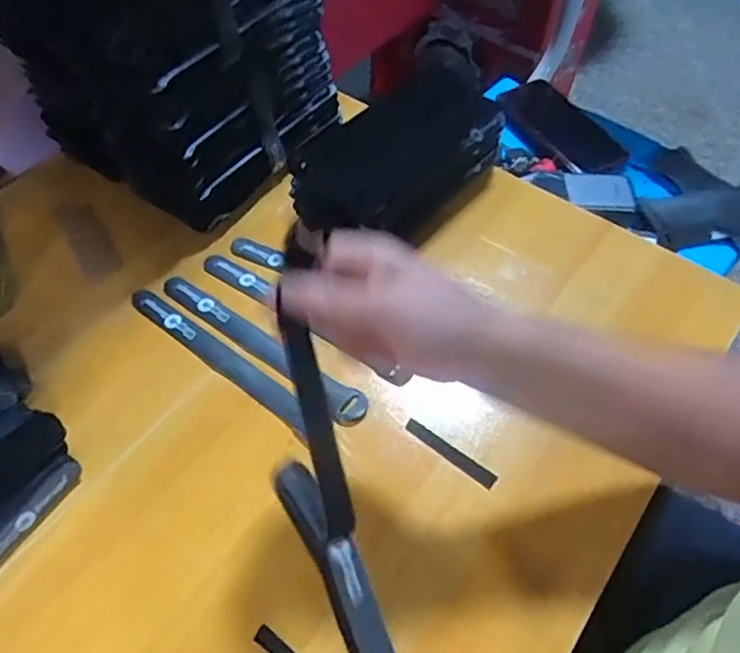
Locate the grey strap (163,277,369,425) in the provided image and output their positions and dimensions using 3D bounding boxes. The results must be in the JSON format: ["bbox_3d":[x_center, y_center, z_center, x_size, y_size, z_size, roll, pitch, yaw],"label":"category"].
[{"bbox_3d":[-0.090,0.013,0.492,0.213,0.006,0.027,32,60,21],"label":"grey strap"}]

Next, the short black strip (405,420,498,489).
[{"bbox_3d":[0.055,0.086,0.417,0.069,0.004,0.012,33,60,21],"label":"short black strip"}]

